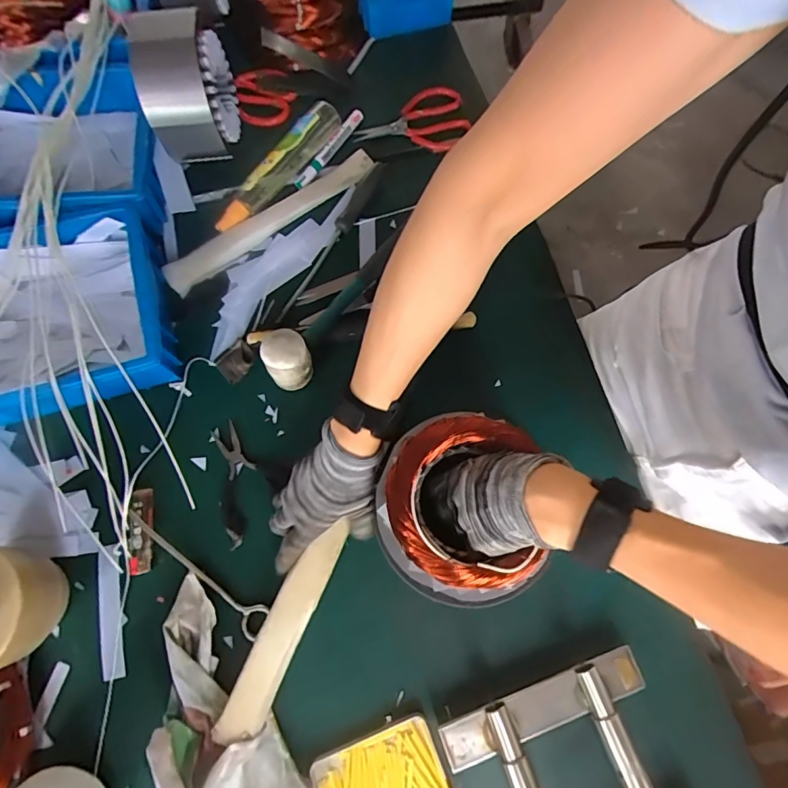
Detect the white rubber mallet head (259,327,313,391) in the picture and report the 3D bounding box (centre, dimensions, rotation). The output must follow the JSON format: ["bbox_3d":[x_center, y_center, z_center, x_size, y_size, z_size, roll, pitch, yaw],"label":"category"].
[{"bbox_3d":[-0.115,-0.036,0.505,0.046,0.074,0.044,0,74,1],"label":"white rubber mallet head"}]

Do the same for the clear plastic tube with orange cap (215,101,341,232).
[{"bbox_3d":[-0.150,-0.291,0.593,0.042,0.040,0.218,35,78,10],"label":"clear plastic tube with orange cap"}]

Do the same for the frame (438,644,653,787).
[{"bbox_3d":[0.161,0.349,0.402,0.192,0.041,0.173,-19,75,-4],"label":"frame"}]

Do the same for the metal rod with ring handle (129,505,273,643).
[{"bbox_3d":[-0.203,0.177,0.476,0.184,0.010,0.031,40,78,11],"label":"metal rod with ring handle"}]

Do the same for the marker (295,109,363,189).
[{"bbox_3d":[-0.085,-0.329,0.613,0.019,0.013,0.145,31,77,9],"label":"marker"}]

